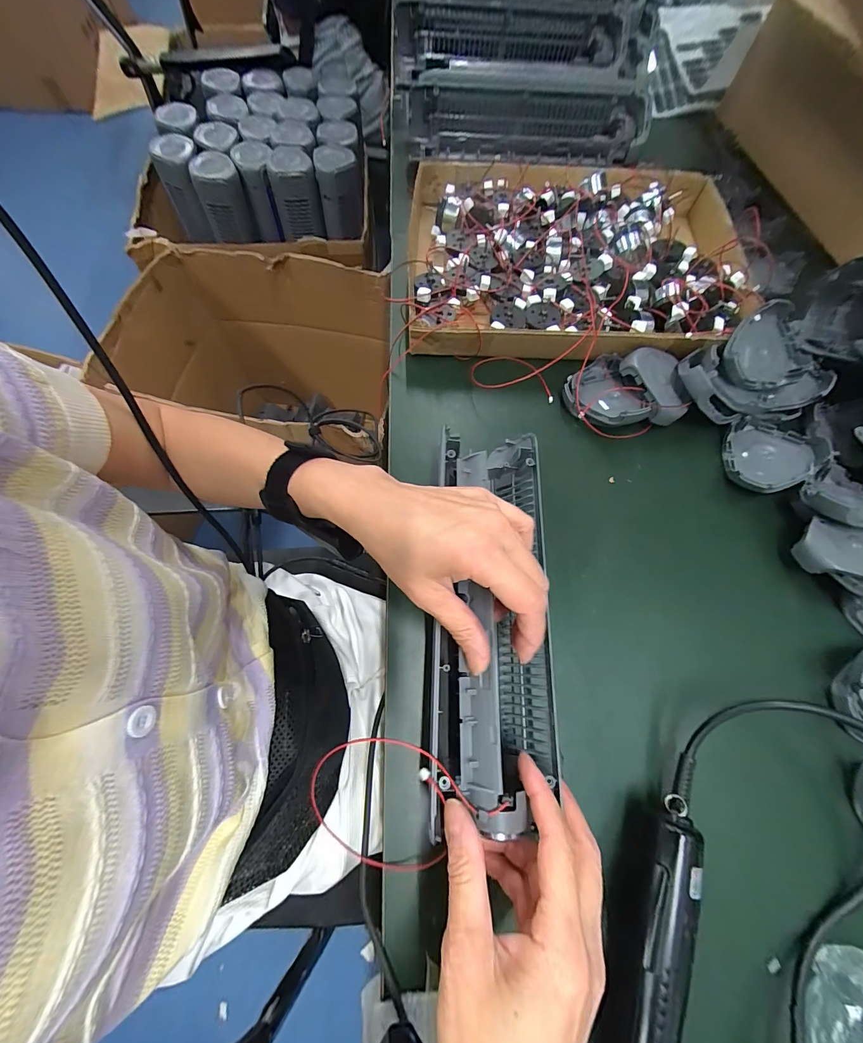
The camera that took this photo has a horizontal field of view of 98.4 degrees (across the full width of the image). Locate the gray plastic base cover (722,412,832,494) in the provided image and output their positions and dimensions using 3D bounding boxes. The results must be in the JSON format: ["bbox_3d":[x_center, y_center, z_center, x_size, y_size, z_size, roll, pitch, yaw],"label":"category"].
[{"bbox_3d":[0.333,-0.068,0.368,0.080,0.033,0.078,-7,71,-5],"label":"gray plastic base cover"}]

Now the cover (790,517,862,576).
[{"bbox_3d":[0.366,0.029,0.331,0.080,0.034,0.046,8,70,1],"label":"cover"}]

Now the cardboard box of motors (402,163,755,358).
[{"bbox_3d":[0.159,-0.297,0.433,0.371,0.060,0.289,1,70,-2],"label":"cardboard box of motors"}]

